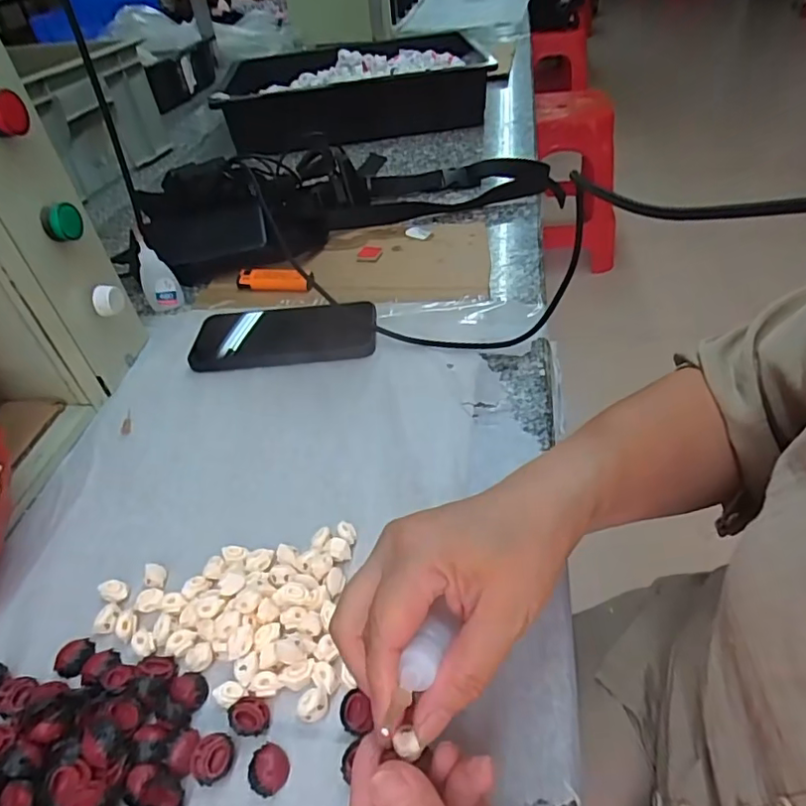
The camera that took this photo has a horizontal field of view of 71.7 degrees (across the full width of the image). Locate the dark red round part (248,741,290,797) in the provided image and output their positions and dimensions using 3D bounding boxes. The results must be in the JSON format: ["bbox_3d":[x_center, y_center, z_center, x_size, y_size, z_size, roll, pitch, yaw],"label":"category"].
[{"bbox_3d":[-0.063,0.169,0.259,0.019,0.009,0.019,-4,42,4],"label":"dark red round part"}]

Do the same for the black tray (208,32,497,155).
[{"bbox_3d":[-0.091,-0.565,0.996,0.433,0.095,0.314,-7,42,0],"label":"black tray"}]

